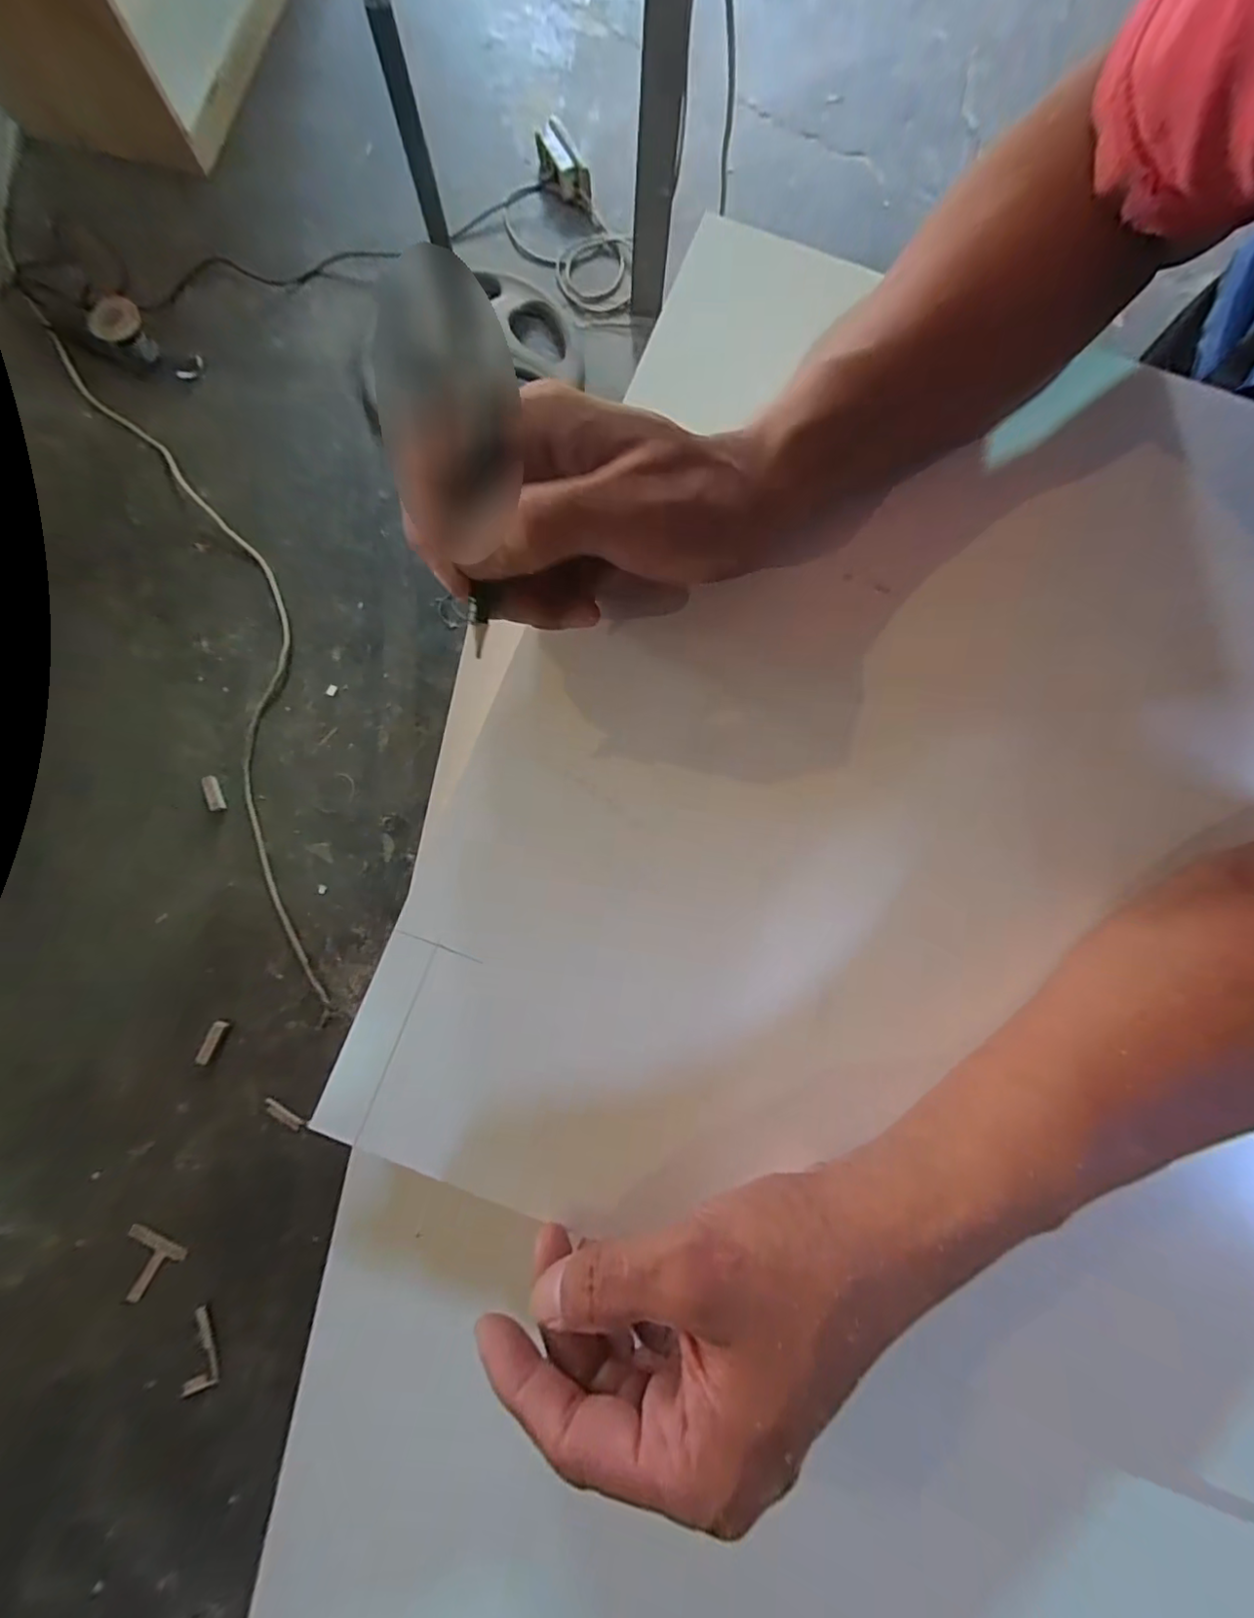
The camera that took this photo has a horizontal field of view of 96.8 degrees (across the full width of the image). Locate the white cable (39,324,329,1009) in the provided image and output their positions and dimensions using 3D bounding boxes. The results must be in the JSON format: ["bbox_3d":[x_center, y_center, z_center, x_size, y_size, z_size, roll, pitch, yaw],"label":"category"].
[{"bbox_3d":[-0.796,-0.341,1.126,0.242,0.036,1.475,-25,83,-2],"label":"white cable"}]

